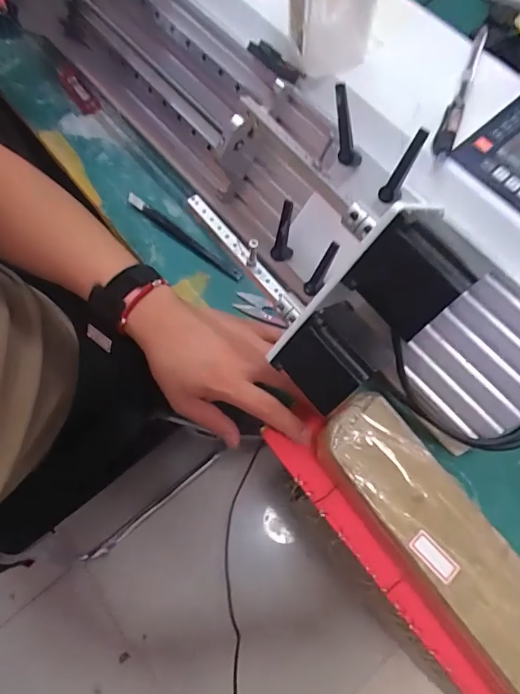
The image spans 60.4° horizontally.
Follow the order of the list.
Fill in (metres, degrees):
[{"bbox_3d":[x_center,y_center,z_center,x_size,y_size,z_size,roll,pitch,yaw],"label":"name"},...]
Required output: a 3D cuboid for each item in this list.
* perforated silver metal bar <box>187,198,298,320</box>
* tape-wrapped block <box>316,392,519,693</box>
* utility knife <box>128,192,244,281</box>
[{"bbox_3d":[-0.013,-0.070,0.340,0.010,0.011,0.128,-36,74,-12],"label":"perforated silver metal bar"},{"bbox_3d":[0.143,0.161,0.323,0.067,0.052,0.275,-34,74,-11],"label":"tape-wrapped block"},{"bbox_3d":[-0.084,-0.120,0.487,0.164,0.011,0.015,38,75,13],"label":"utility knife"}]

